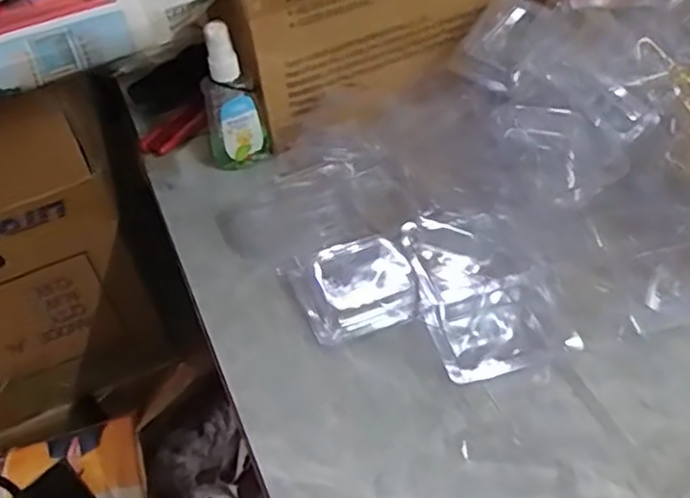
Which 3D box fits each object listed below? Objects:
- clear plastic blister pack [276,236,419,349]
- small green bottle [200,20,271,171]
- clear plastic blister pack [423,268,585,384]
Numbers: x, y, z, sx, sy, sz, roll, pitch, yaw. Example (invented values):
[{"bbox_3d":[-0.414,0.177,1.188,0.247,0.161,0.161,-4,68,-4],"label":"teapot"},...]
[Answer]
[{"bbox_3d":[0.006,0.026,0.500,0.082,0.026,0.073,-16,50,-9],"label":"clear plastic blister pack"},{"bbox_3d":[-0.100,-0.132,0.579,0.051,0.130,0.046,-15,50,-8],"label":"small green bottle"},{"bbox_3d":[0.107,0.054,0.476,0.092,0.010,0.065,-15,50,-8],"label":"clear plastic blister pack"}]

